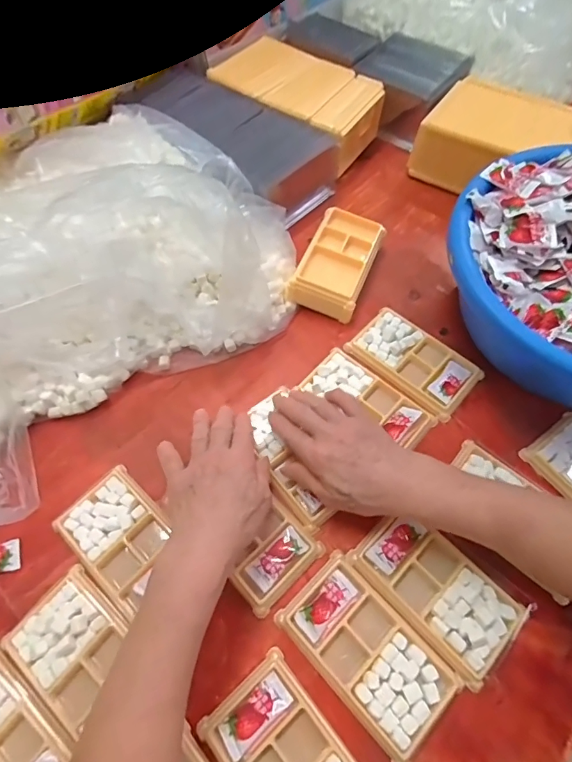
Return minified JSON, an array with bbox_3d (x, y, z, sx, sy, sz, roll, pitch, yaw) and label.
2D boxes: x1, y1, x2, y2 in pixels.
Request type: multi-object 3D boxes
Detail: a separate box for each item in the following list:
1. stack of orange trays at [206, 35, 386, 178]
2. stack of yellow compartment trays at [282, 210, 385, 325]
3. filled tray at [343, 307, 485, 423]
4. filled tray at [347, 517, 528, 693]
[{"bbox_3d":[0.019,-0.428,0.665,0.261,0.073,0.147,39,69,19],"label":"stack of orange trays"},{"bbox_3d":[0.066,-0.145,0.535,0.087,0.044,0.140,23,64,12],"label":"stack of yellow compartment trays"},{"bbox_3d":[0.144,-0.023,0.485,0.135,0.015,0.080,39,69,19],"label":"filled tray"},{"bbox_3d":[0.130,0.176,0.373,0.079,0.011,0.131,-39,68,-18],"label":"filled tray"}]

